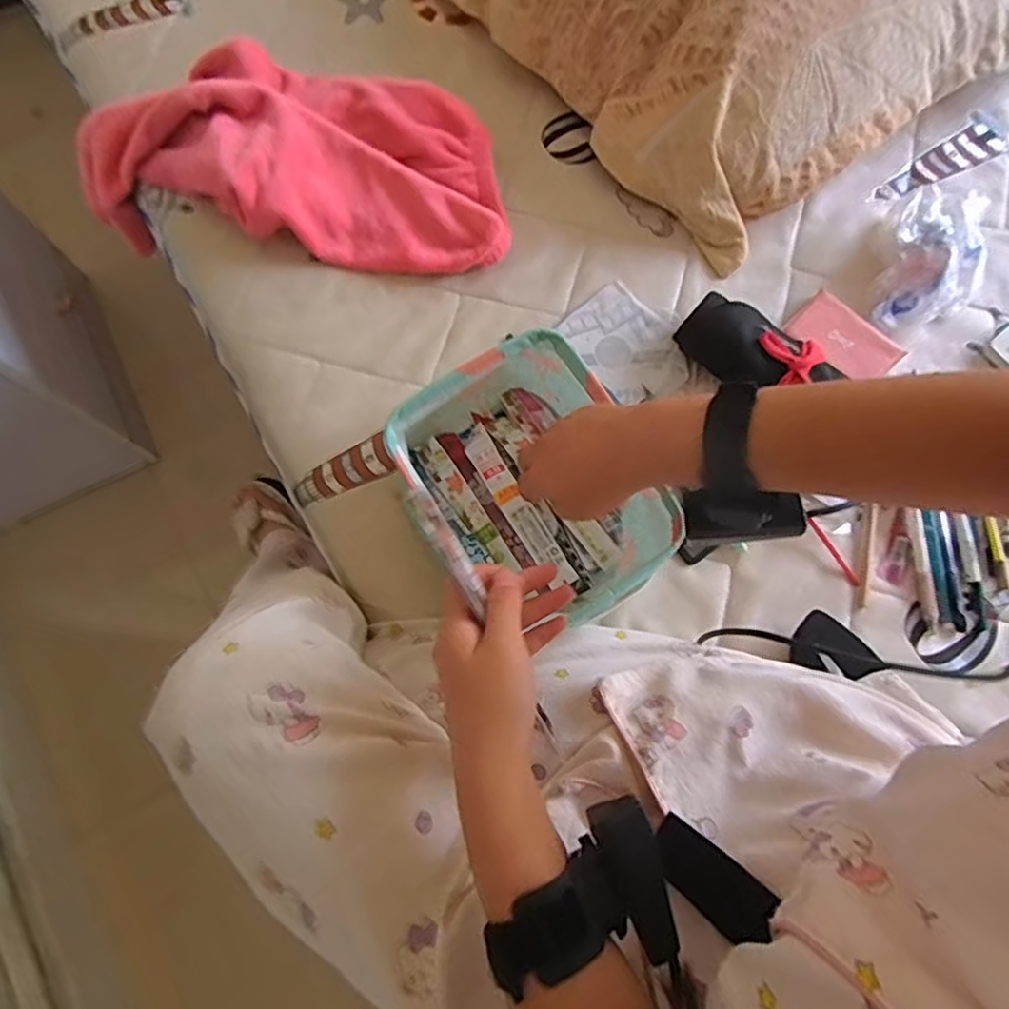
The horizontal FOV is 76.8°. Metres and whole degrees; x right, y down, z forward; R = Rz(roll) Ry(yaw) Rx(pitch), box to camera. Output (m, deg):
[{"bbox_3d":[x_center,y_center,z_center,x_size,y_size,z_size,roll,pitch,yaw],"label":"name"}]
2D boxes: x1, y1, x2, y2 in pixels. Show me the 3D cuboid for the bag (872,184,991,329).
[{"bbox_3d":[0.424,-0.236,0.622,0.104,0.053,0.154,16,76,3],"label":"bag"}]

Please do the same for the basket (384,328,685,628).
[{"bbox_3d":[0.017,-0.018,0.514,0.152,0.117,0.209,-34,79,-9],"label":"basket"}]

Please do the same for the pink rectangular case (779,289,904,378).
[{"bbox_3d":[0.330,-0.161,0.616,0.101,0.013,0.057,40,94,3],"label":"pink rectangular case"}]

